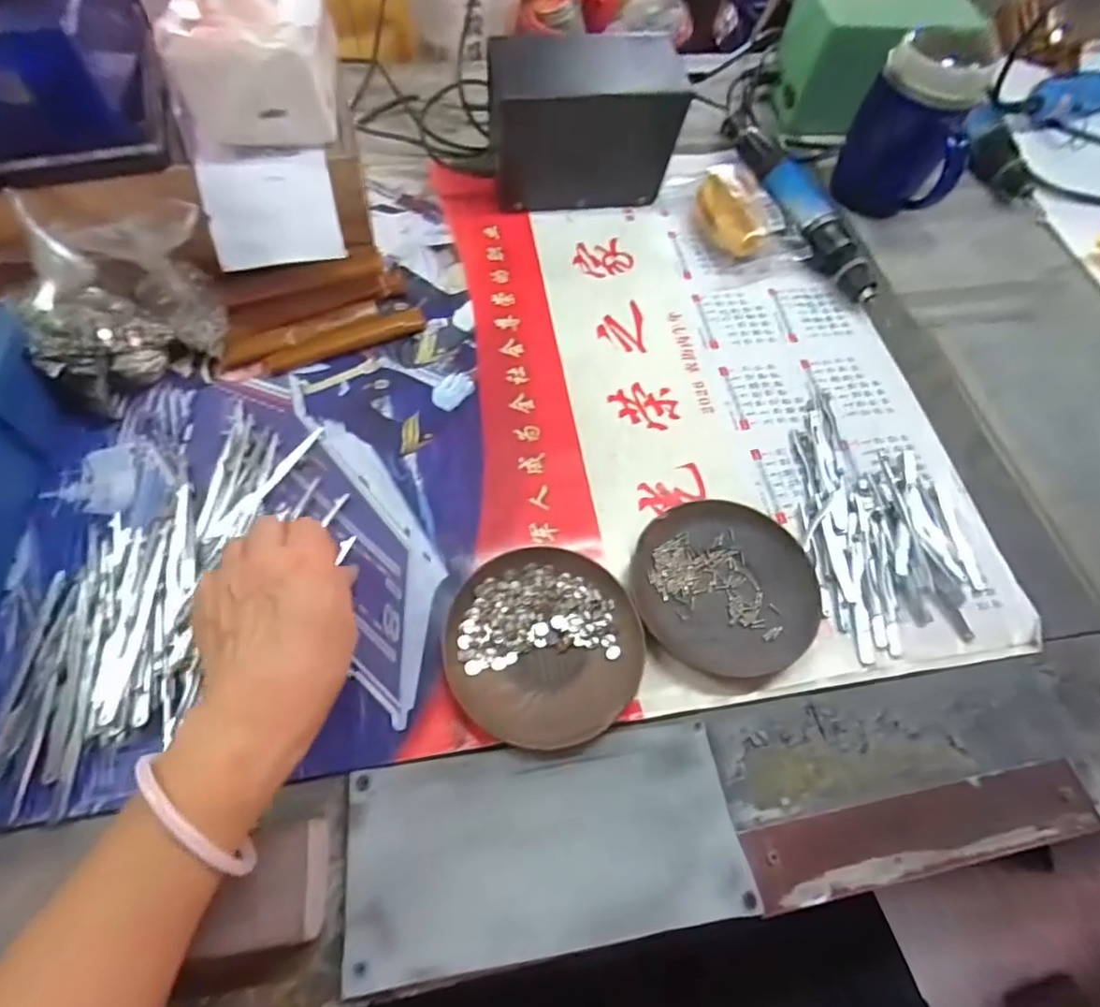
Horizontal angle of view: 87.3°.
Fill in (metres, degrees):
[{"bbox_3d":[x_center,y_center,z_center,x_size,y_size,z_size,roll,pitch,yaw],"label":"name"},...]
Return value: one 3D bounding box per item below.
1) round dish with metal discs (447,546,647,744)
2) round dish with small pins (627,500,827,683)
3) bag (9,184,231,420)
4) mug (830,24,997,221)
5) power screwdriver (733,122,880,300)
[{"bbox_3d":[-0.004,0.082,0.346,0.113,0.015,0.117,2,61,-3],"label":"round dish with metal discs"},{"bbox_3d":[0.113,0.052,0.371,0.117,0.013,0.112,2,61,-3],"label":"round dish with small pins"},{"bbox_3d":[-0.290,-0.136,0.394,0.129,0.100,0.084,-30,67,-18],"label":"bag"},{"bbox_3d":[0.326,-0.335,0.521,0.096,0.126,0.090,26,63,10],"label":"mug"},{"bbox_3d":[0.231,-0.264,0.529,0.045,0.042,0.204,-14,63,-11],"label":"power screwdriver"}]

